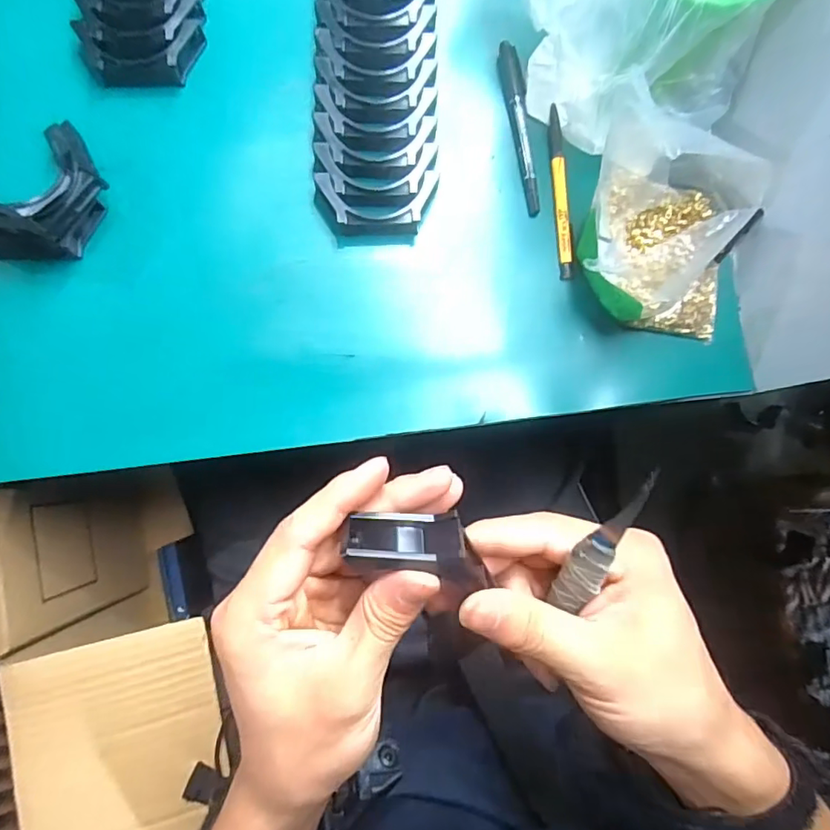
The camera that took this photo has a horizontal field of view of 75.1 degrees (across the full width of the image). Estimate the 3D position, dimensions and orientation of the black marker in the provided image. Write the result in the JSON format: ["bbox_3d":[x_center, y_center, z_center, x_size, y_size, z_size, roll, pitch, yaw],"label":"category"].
[{"bbox_3d":[0.085,-0.226,0.424,0.017,0.011,0.138,-11,85,-4],"label":"black marker"}]

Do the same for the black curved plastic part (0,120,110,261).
[{"bbox_3d":[-0.269,-0.150,0.385,0.110,0.045,0.073,-45,88,-6],"label":"black curved plastic part"}]

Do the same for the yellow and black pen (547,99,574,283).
[{"bbox_3d":[0.115,-0.176,0.423,0.013,0.007,0.138,-4,84,-3],"label":"yellow and black pen"}]

